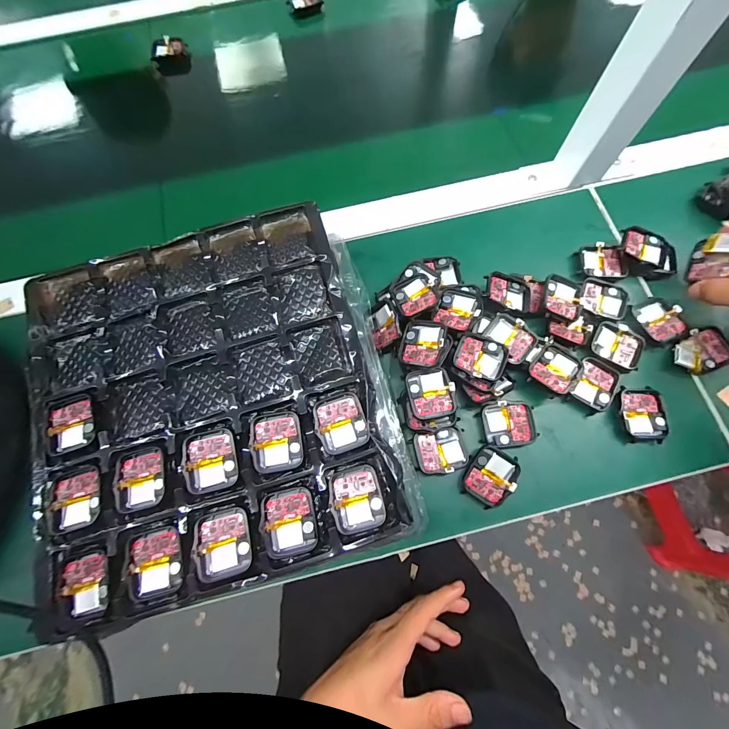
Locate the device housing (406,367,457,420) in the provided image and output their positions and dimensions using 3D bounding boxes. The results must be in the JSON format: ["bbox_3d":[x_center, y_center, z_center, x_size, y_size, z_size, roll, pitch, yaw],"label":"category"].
[{"bbox_3d":[0.056,0.024,0.282,0.036,0.008,0.040,-9,72,-1],"label":"device housing"}]

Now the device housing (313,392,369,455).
[{"bbox_3d":[-0.018,0.044,0.258,0.036,0.009,0.042,-19,73,-4],"label":"device housing"}]

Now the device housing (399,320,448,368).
[{"bbox_3d":[0.051,-0.019,0.291,0.037,0.008,0.040,10,72,27],"label":"device housing"}]

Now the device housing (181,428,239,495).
[{"bbox_3d":[-0.110,0.069,0.244,0.035,0.008,0.042,-14,72,-2],"label":"device housing"}]

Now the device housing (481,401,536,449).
[{"bbox_3d":[0.125,0.051,0.292,0.042,0.012,0.036,-6,72,0],"label":"device housing"}]

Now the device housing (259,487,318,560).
[{"bbox_3d":[-0.052,0.109,0.235,0.037,0.006,0.043,-12,72,-2],"label":"device housing"}]

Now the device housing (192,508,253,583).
[{"bbox_3d":[-0.097,0.123,0.232,0.036,0.010,0.042,-12,72,-2],"label":"device housing"}]

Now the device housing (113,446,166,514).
[{"bbox_3d":[-0.160,0.081,0.242,0.036,0.005,0.042,-13,72,-2],"label":"device housing"}]

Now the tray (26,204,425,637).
[{"bbox_3d":[-0.118,0.021,0.273,0.263,0.035,0.278,-16,72,-3],"label":"tray"}]

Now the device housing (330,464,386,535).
[{"bbox_3d":[-0.005,0.095,0.239,0.035,0.008,0.044,-14,72,-3],"label":"device housing"}]

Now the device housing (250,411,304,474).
[{"bbox_3d":[-0.065,0.057,0.251,0.035,0.008,0.043,-8,72,-1],"label":"device housing"}]

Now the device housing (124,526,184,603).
[{"bbox_3d":[-0.142,0.135,0.229,0.034,0.012,0.042,-10,72,-1],"label":"device housing"}]

